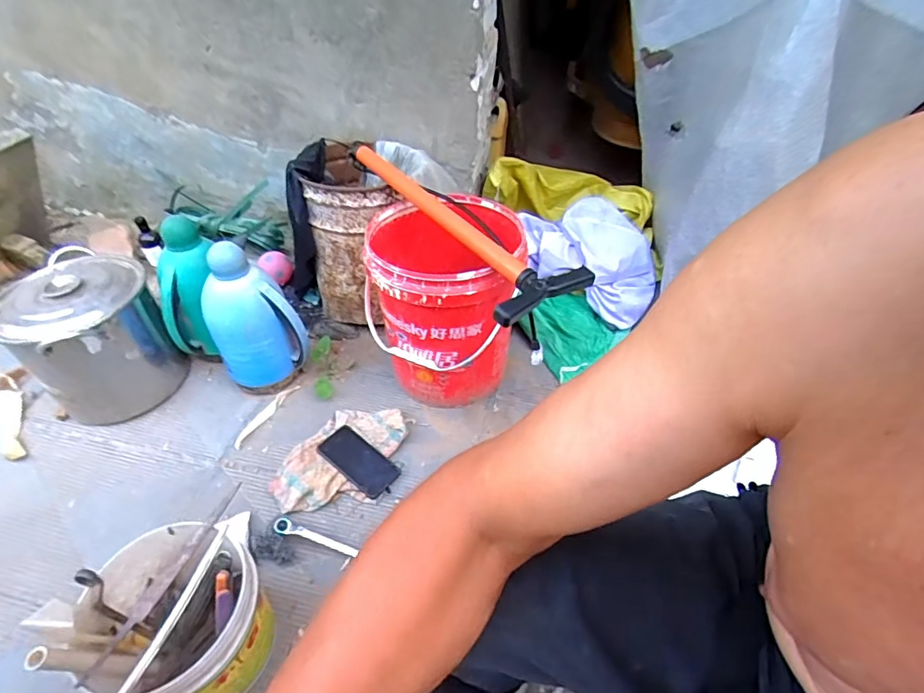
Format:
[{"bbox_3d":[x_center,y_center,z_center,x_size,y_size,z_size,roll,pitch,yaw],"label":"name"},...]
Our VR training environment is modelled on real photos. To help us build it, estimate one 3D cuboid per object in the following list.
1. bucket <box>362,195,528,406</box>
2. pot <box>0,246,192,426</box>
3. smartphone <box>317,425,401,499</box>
[{"bbox_3d":[-0.036,-0.092,0.982,0.290,0.320,0.329,1,44,0],"label":"bucket"},{"bbox_3d":[-0.752,-0.020,0.999,0.263,0.277,0.246,0,44,0],"label":"pot"},{"bbox_3d":[-0.194,0.215,0.917,0.156,0.012,0.079,31,54,23],"label":"smartphone"}]

